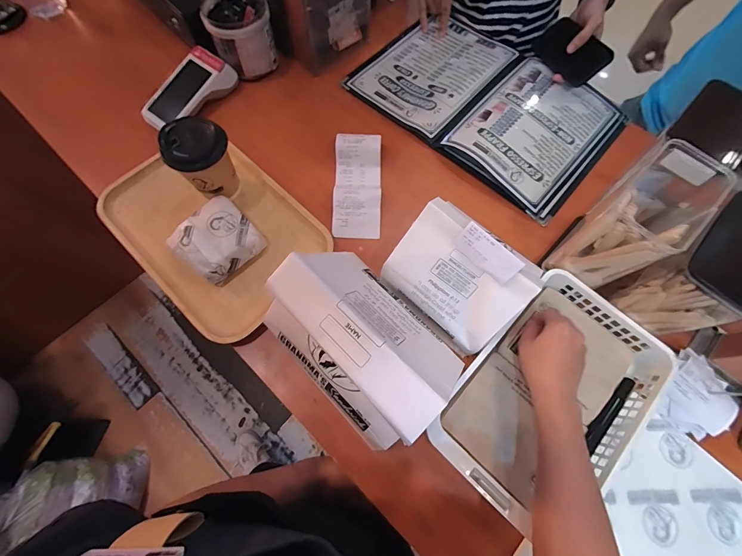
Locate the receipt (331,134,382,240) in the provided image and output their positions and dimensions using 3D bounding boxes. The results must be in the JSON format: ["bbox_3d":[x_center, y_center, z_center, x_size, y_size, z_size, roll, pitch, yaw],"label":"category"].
[{"bbox_3d":[-0.022,-0.162,0.568,0.078,0.017,0.189,2,70,-1],"label":"receipt"}]

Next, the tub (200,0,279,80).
[{"bbox_3d":[-0.242,-0.459,0.621,0.106,0.109,0.104,1,70,-1],"label":"tub"}]

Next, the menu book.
[{"bbox_3d":[0.220,-0.345,0.638,0.463,0.022,0.306,40,74,12],"label":"menu book"}]

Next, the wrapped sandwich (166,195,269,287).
[{"bbox_3d":[-0.233,-0.059,0.503,0.108,0.049,0.106,37,73,11],"label":"wrapped sandwich"}]

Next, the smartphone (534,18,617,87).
[{"bbox_3d":[0.374,-0.421,0.625,0.014,0.071,0.128,-15,63,-49],"label":"smartphone"}]

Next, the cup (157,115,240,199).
[{"bbox_3d":[-0.246,-0.170,0.501,0.082,0.132,0.076,1,70,-1],"label":"cup"}]

